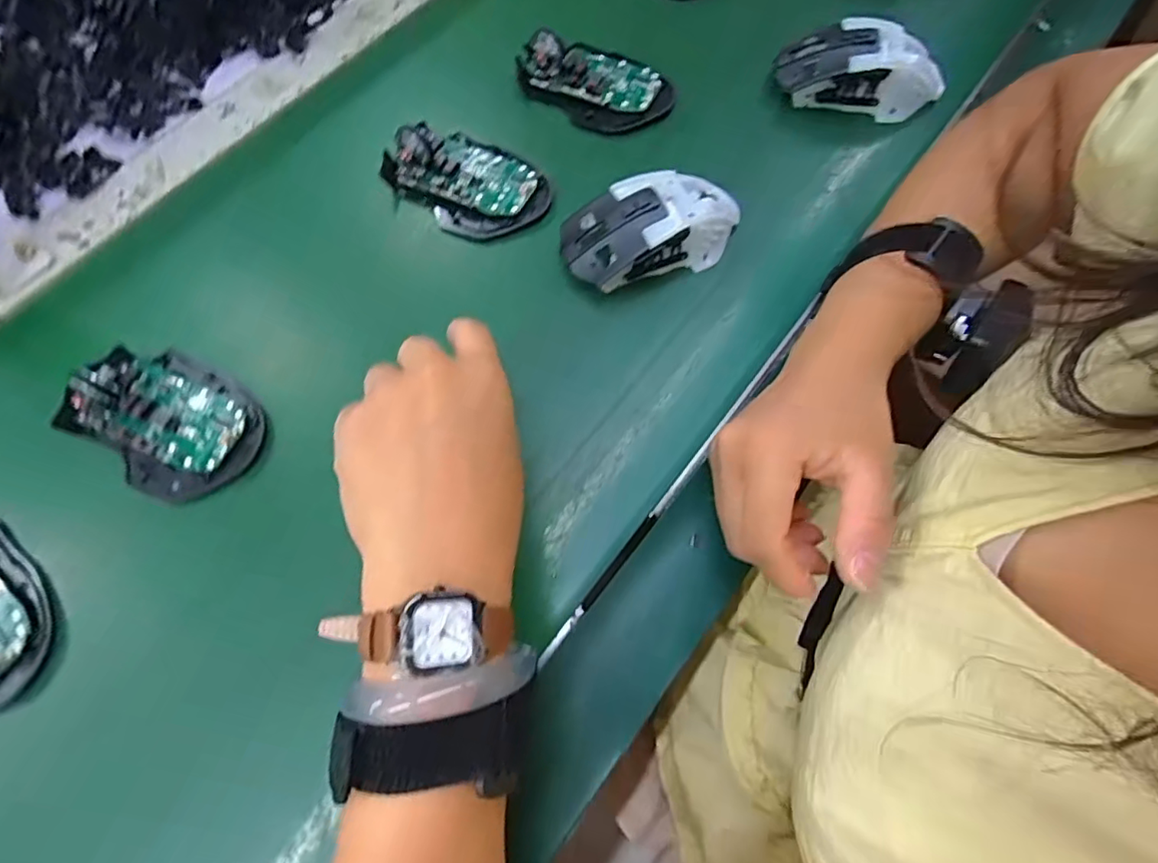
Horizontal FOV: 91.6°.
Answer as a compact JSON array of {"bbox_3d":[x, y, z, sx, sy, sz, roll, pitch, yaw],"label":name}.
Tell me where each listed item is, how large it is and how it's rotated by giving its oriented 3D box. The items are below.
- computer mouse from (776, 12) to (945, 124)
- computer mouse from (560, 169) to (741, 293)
[{"bbox_3d":[0.195,-0.252,0.392,0.109,0.039,0.048,11,69,6],"label":"computer mouse"},{"bbox_3d":[0.046,-0.126,0.341,0.112,0.035,0.055,-23,69,-7],"label":"computer mouse"}]

